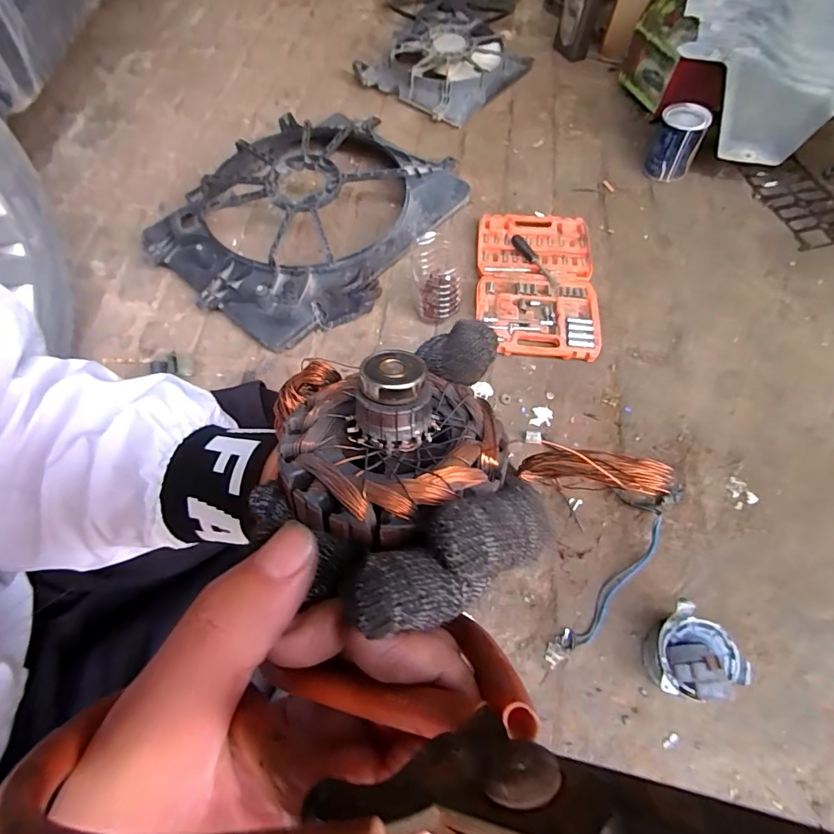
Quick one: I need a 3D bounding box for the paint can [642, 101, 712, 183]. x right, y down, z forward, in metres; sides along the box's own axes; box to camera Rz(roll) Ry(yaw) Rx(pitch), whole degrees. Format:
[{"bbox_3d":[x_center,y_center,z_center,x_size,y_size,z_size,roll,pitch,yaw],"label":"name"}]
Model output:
[{"bbox_3d":[0.627,-0.663,1.112,0.106,0.134,0.106,0,63,0],"label":"paint can"}]

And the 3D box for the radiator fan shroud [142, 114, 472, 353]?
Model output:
[{"bbox_3d":[-0.246,-0.487,1.063,0.540,0.112,0.674,31,67,15],"label":"radiator fan shroud"}]

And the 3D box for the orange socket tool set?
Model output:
[{"bbox_3d":[0.259,-0.298,0.994,0.250,0.049,0.390,4,63,3],"label":"orange socket tool set"}]

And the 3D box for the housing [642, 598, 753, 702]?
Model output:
[{"bbox_3d":[0.392,0.348,0.651,0.115,0.093,0.119,36,70,17],"label":"housing"}]

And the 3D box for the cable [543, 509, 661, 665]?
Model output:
[{"bbox_3d":[0.311,0.274,0.728,0.306,0.022,0.036,-40,69,-18],"label":"cable"}]

